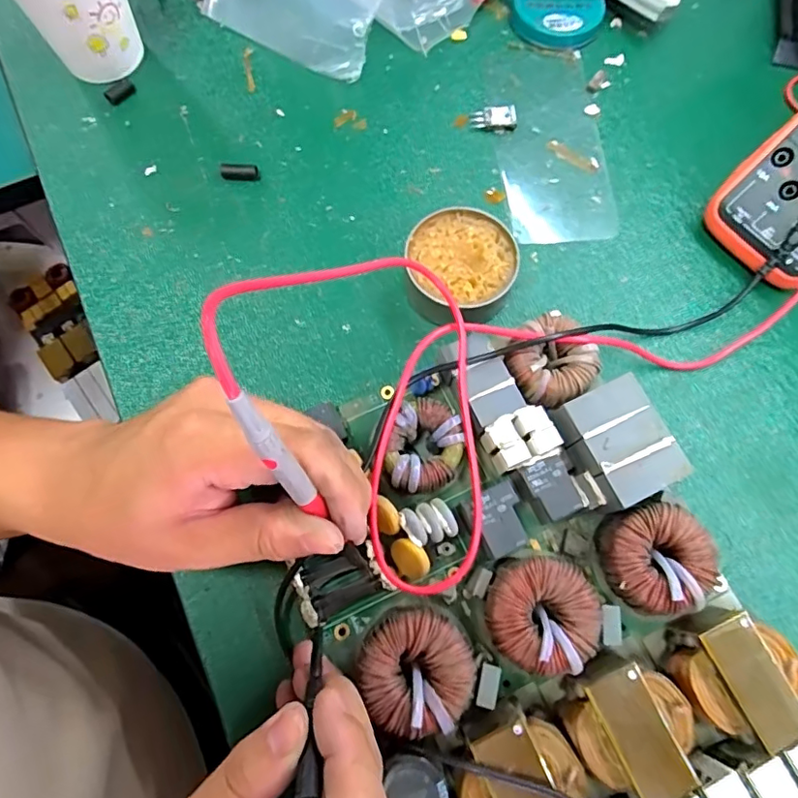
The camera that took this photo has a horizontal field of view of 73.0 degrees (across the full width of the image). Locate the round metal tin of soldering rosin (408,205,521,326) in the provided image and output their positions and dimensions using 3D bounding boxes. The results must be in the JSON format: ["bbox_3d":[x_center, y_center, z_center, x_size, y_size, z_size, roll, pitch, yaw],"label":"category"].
[{"bbox_3d":[0.035,-0.072,0.313,0.061,0.030,0.069,-1,73,0],"label":"round metal tin of soldering rosin"}]

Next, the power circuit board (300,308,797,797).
[{"bbox_3d":[0.078,0.128,0.245,0.187,0.040,0.321,-24,74,-7],"label":"power circuit board"}]

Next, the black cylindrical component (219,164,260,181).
[{"bbox_3d":[-0.102,-0.146,0.346,0.024,0.009,0.010,-1,73,0],"label":"black cylindrical component"}]

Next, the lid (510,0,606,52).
[{"bbox_3d":[0.112,-0.276,0.384,0.059,0.012,0.059,0,73,0],"label":"lid"}]

